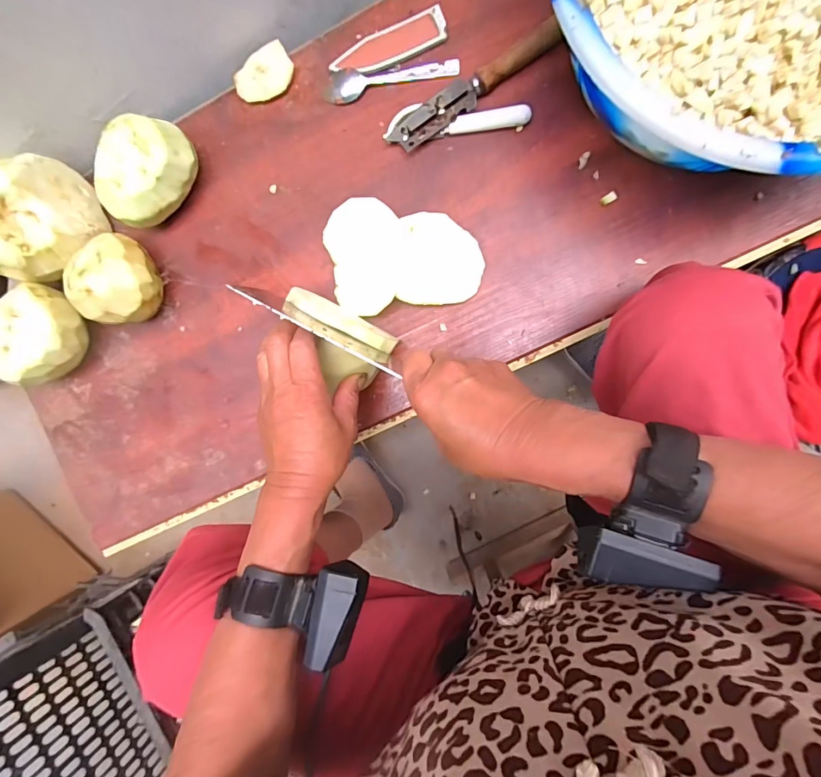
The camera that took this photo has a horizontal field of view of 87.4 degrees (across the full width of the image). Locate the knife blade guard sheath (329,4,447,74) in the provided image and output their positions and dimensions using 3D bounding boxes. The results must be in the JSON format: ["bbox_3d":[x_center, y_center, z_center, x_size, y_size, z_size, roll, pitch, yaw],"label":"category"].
[{"bbox_3d":[-0.023,-0.345,0.431,0.120,0.007,0.035,-17,92,5],"label":"knife blade guard sheath"}]

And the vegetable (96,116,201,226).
[{"bbox_3d":[-0.263,-0.217,0.434,0.069,0.066,0.101,40,96,1],"label":"vegetable"}]

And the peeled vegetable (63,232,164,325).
[{"bbox_3d":[-0.300,-0.111,0.444,0.071,0.070,0.087,1,93,5],"label":"peeled vegetable"}]

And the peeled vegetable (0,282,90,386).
[{"bbox_3d":[-0.389,-0.056,0.461,0.097,0.066,0.082,-39,90,6],"label":"peeled vegetable"}]

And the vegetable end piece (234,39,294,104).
[{"bbox_3d":[-0.149,-0.321,0.442,0.062,0.013,0.039,-36,90,6],"label":"vegetable end piece"}]

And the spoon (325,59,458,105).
[{"bbox_3d":[-0.021,-0.317,0.442,0.141,0.007,0.029,-3,93,5],"label":"spoon"}]

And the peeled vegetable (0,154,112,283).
[{"bbox_3d":[-0.383,-0.168,0.432,0.098,0.078,0.109,-21,91,6],"label":"peeled vegetable"}]

